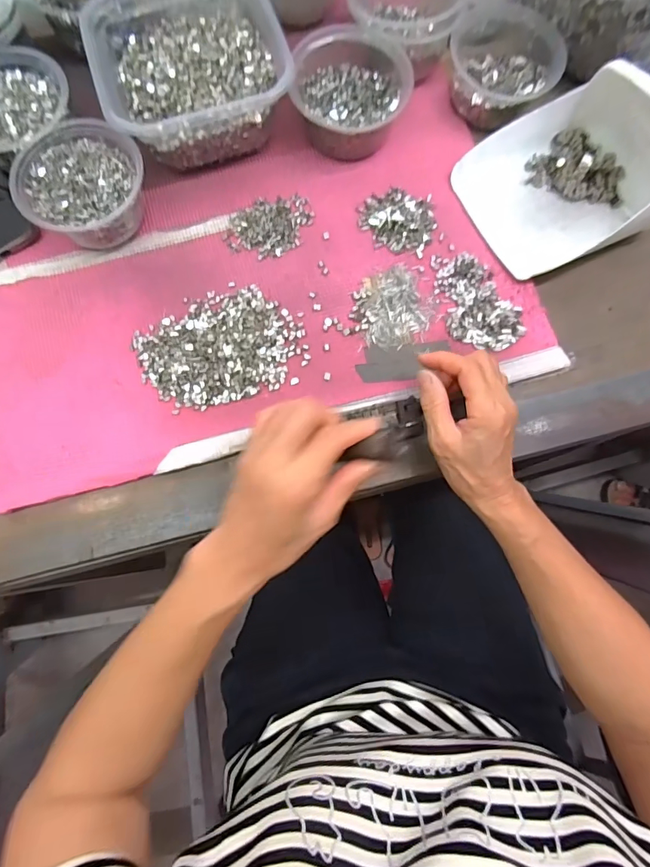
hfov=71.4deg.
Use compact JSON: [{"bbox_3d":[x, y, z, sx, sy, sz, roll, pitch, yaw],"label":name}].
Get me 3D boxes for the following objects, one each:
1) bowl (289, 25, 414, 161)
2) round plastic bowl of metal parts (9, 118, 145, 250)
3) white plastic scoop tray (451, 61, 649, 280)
[{"bbox_3d":[0.022,-0.336,0.450,0.110,0.049,0.111,0,76,0],"label":"bowl"},{"bbox_3d":[-0.227,-0.234,0.431,0.109,0.055,0.113,0,76,0],"label":"round plastic bowl of metal parts"},{"bbox_3d":[0.237,-0.250,0.420,0.184,0.080,0.157,-25,78,-5],"label":"white plastic scoop tray"}]

